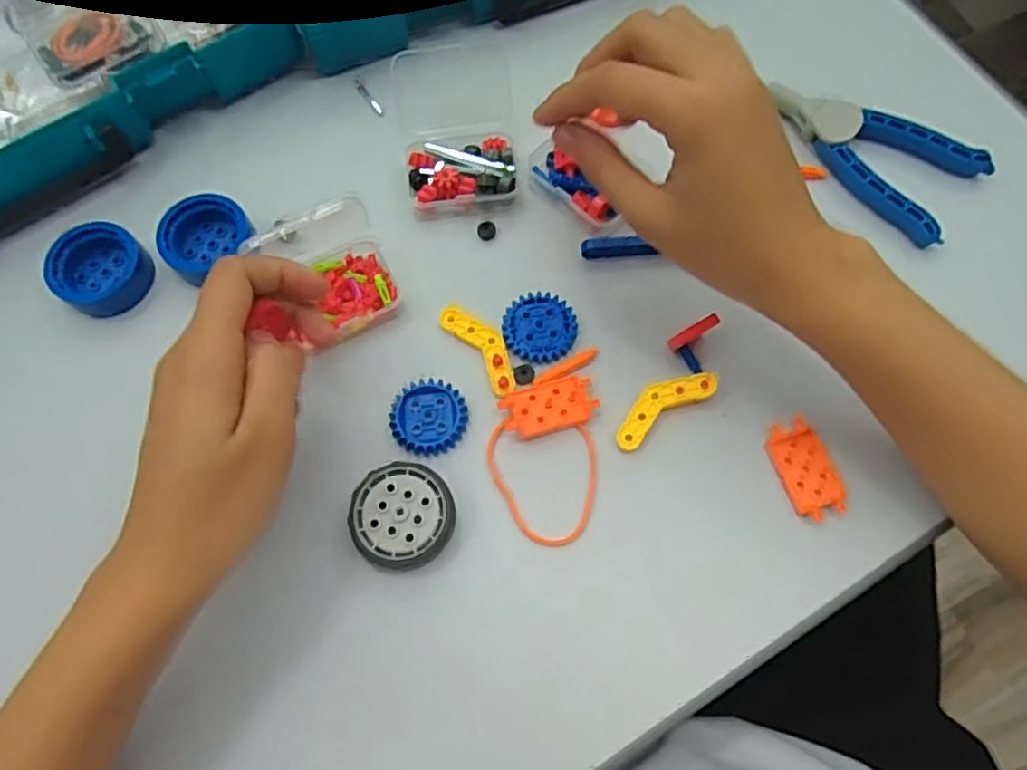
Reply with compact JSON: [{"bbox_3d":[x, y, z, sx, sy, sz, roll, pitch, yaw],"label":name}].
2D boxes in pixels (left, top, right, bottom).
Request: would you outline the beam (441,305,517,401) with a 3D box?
[{"bbox_3d":[-0.016,-0.022,0.351,0.021,0.005,0.058,-35,76,-11],"label":"beam"}]

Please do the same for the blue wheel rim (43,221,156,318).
[{"bbox_3d":[-0.225,-0.062,0.360,0.044,0.026,0.047,0,72,-1],"label":"blue wheel rim"}]

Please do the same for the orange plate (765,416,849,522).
[{"bbox_3d":[0.146,0.041,0.329,0.027,0.006,0.049,-20,74,-7],"label":"orange plate"}]

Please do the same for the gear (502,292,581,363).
[{"bbox_3d":[0.014,-0.032,0.353,0.038,0.004,0.039,-13,73,-5],"label":"gear"}]

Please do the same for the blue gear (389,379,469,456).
[{"bbox_3d":[-0.044,0.015,0.338,0.038,0.004,0.038,-11,73,-4],"label":"blue gear"}]

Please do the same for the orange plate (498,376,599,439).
[{"bbox_3d":[0.018,0.011,0.338,0.048,0.006,0.026,-15,73,-6],"label":"orange plate"}]

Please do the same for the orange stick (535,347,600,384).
[{"bbox_3d":[0.028,-0.010,0.348,0.037,0.004,0.007,-27,75,-9],"label":"orange stick"}]

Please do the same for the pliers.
[{"bbox_3d":[0.208,-0.140,0.378,0.063,0.013,0.123,-40,77,-12],"label":"pliers"}]

